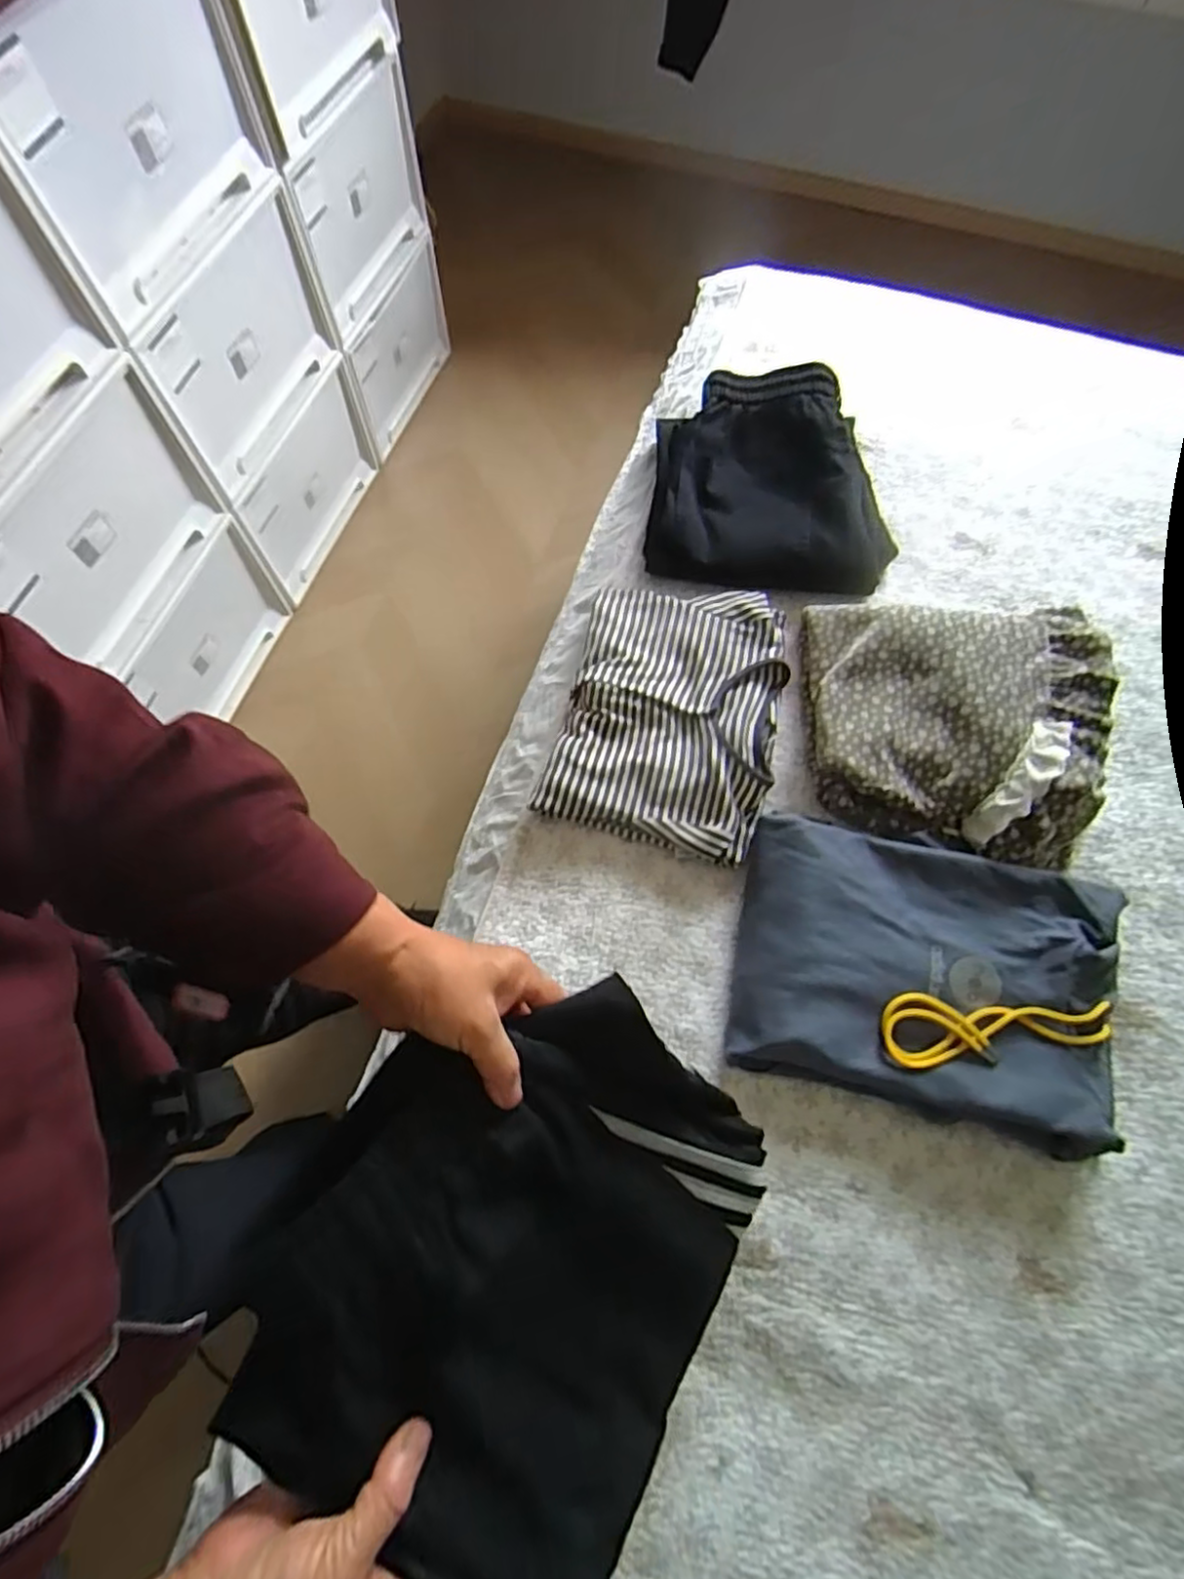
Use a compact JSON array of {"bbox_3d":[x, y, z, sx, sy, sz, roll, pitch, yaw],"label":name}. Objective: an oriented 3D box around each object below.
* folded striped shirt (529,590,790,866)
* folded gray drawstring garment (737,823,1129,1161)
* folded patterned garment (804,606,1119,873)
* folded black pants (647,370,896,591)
[{"bbox_3d":[0.084,-0.086,0.680,0.214,0.041,0.297,14,69,4],"label":"folded striped shirt"},{"bbox_3d":[0.292,0.165,0.589,0.314,0.054,0.225,13,69,4],"label":"folded gray drawstring garment"},{"bbox_3d":[0.371,-0.072,0.674,0.295,0.081,0.283,6,69,1],"label":"folded patterned garment"},{"bbox_3d":[0.214,-0.365,0.788,0.279,0.078,0.306,6,69,1],"label":"folded black pants"}]

